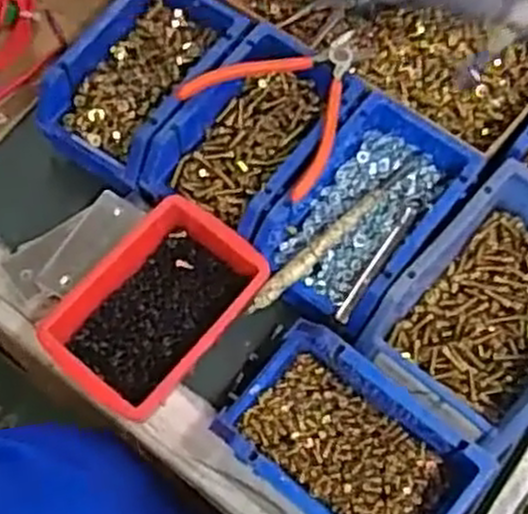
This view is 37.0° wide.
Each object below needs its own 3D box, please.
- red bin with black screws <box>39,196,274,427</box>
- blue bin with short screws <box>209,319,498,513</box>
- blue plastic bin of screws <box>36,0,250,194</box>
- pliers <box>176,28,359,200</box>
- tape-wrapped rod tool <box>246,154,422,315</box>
[{"bbox_3d":[-0.077,0.037,0.572,0.101,0.048,0.150,39,73,15],"label":"red bin with black screws"},{"bbox_3d":[0.055,0.130,0.525,0.164,0.072,0.103,41,74,16],"label":"blue bin with short screws"},{"bbox_3d":[-0.097,-0.146,0.632,0.102,0.055,0.160,33,72,13],"label":"blue plastic bin of screws"},{"bbox_3d":[0.022,-0.122,0.590,0.122,0.015,0.122,44,78,10],"label":"pliers"},{"bbox_3d":[0.054,-0.019,0.585,0.176,0.016,0.013,-42,73,-15],"label":"tape-wrapped rod tool"}]

